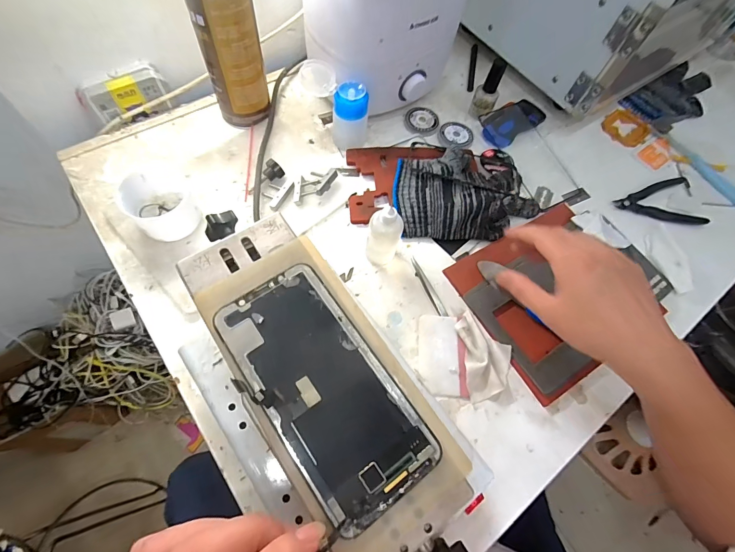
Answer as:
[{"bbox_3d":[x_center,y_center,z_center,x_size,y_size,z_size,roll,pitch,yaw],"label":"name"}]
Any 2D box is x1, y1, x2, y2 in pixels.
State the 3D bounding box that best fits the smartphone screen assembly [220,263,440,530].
[{"bbox_3d":[-0.025,0.059,0.201,0.066,0.004,0.137,-34,73,-16],"label":"smartphone screen assembly"}]

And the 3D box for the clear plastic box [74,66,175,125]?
[{"bbox_3d":[-0.293,-0.218,0.445,0.093,0.051,0.024,-28,70,-17],"label":"clear plastic box"}]

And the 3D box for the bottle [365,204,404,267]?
[{"bbox_3d":[0.018,-0.041,0.378,0.034,0.082,0.038,12,64,0],"label":"bottle"}]

